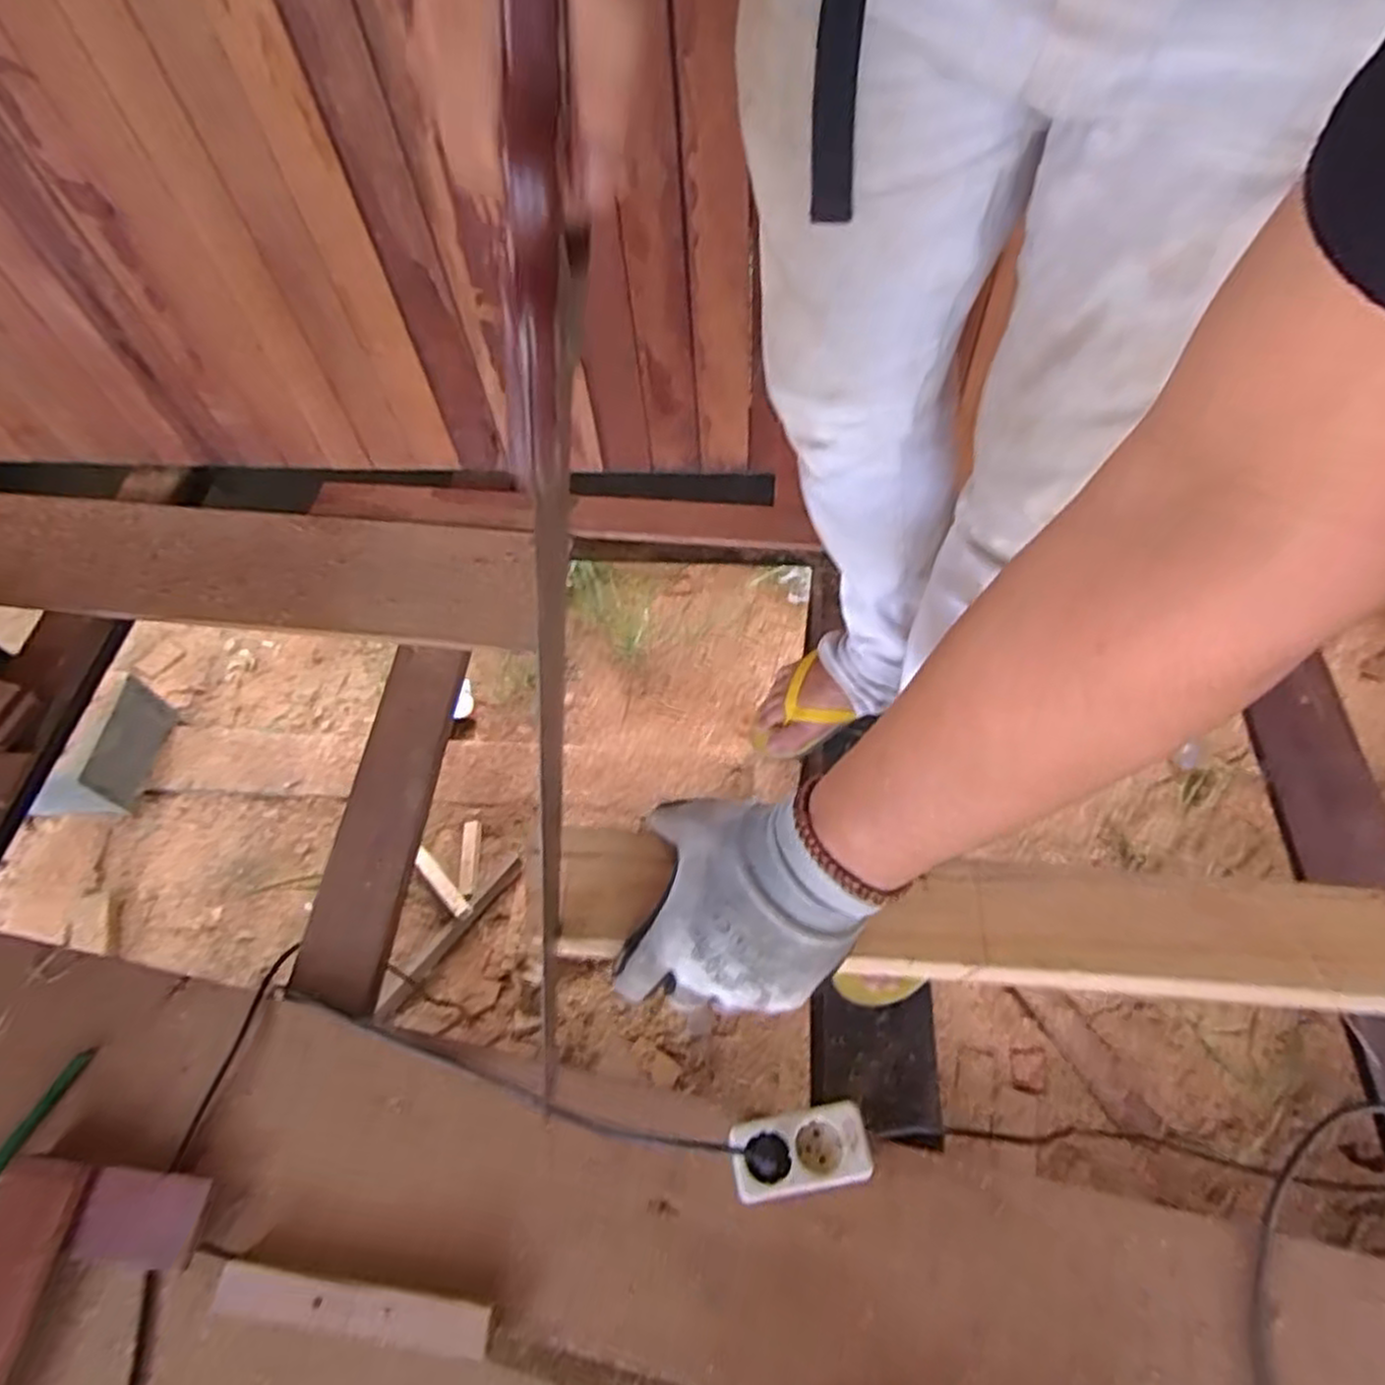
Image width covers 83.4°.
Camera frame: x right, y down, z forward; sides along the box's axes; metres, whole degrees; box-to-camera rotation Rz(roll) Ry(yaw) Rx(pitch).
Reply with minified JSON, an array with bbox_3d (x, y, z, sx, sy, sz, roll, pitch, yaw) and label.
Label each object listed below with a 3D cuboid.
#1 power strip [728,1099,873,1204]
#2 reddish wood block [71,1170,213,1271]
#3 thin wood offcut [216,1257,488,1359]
[{"bbox_3d":[0.087,0.375,0.635,0.107,0.044,0.057,-11,59,-2],"label":"power strip"},{"bbox_3d":[-0.459,0.439,0.652,0.102,0.013,0.066,2,73,4],"label":"reddish wood block"},{"bbox_3d":[-0.267,0.480,0.608,0.221,0.018,0.035,4,59,7],"label":"thin wood offcut"}]

